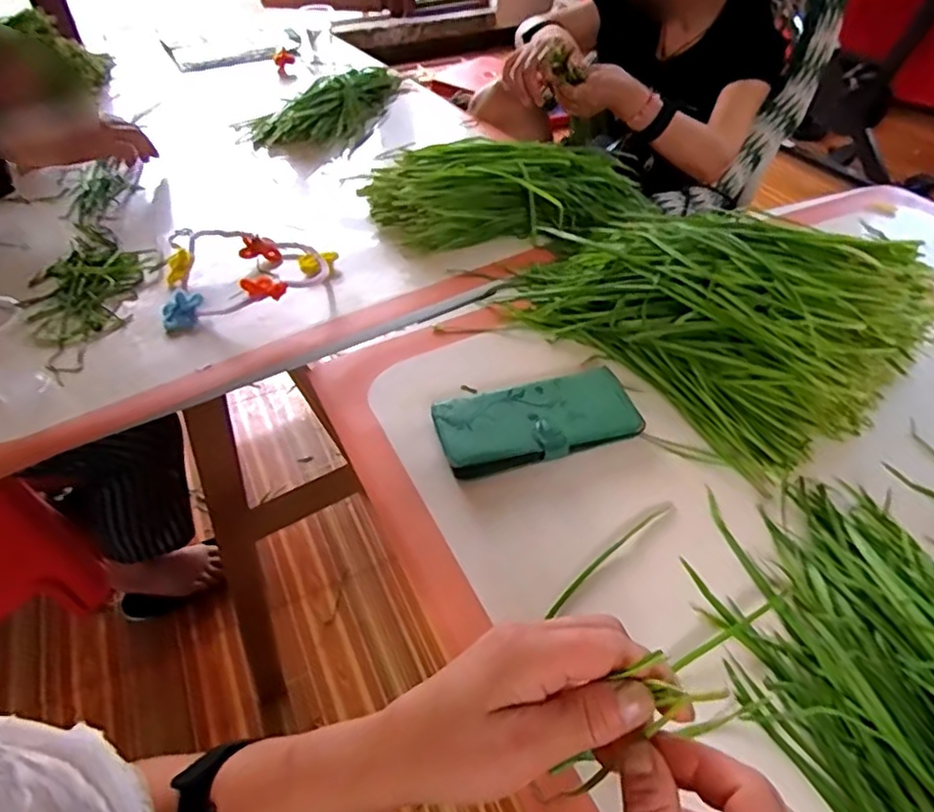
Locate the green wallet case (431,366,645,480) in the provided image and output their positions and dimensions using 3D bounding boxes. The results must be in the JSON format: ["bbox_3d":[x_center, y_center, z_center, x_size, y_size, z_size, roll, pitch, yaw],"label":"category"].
[{"bbox_3d":[0.057,0.011,0.527,0.161,0.025,0.078,-16,47,-8],"label":"green wallet case"}]

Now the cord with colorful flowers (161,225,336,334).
[{"bbox_3d":[-0.239,-0.154,0.682,0.179,0.051,0.176,-1,44,1],"label":"cord with colorful flowers"}]

